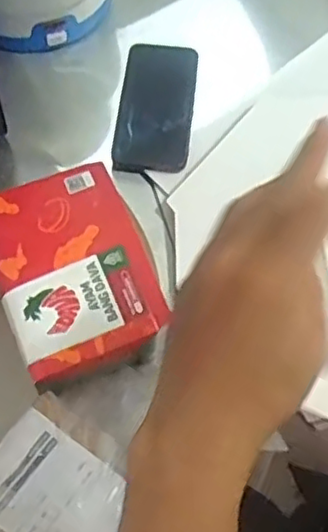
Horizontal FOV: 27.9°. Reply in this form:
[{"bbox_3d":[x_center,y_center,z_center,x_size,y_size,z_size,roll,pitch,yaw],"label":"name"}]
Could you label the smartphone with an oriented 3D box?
[{"bbox_3d":[-0.007,-0.173,0.692,0.076,0.008,0.154,8,66,1],"label":"smartphone"}]

